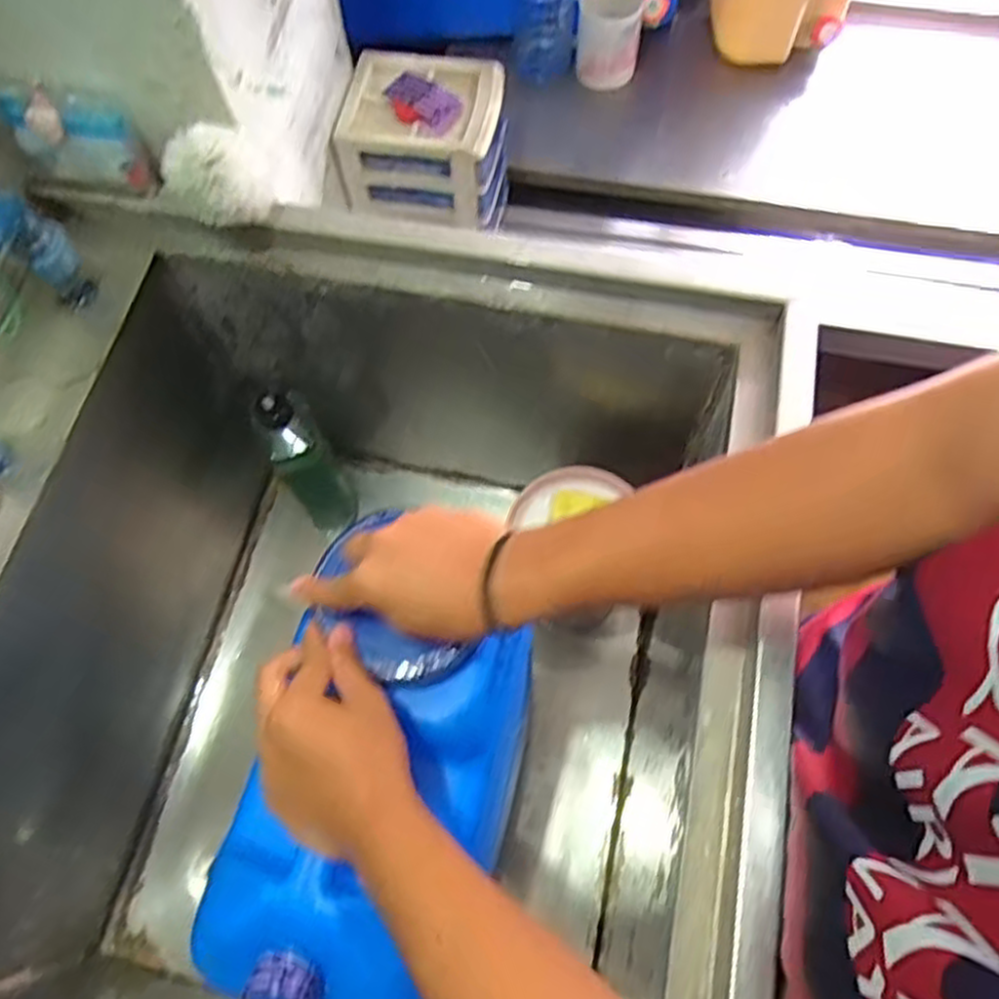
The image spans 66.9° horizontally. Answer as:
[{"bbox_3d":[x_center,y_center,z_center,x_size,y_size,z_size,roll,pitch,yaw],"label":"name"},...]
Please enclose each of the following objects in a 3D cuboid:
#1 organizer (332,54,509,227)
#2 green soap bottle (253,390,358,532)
[{"bbox_3d":[-0.082,-0.407,0.858,0.174,0.123,0.137,8,68,4],"label":"organizer"},{"bbox_3d":[-0.222,-0.047,0.865,0.067,0.240,0.088,-32,70,-11],"label":"green soap bottle"}]

